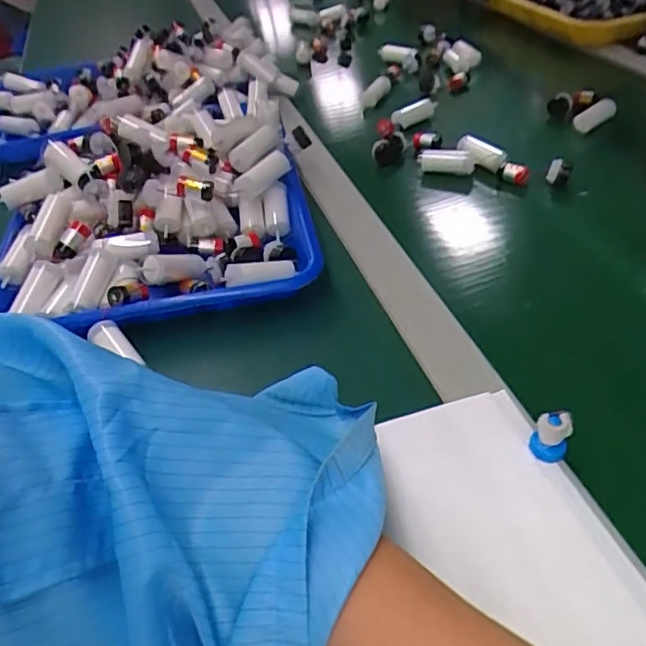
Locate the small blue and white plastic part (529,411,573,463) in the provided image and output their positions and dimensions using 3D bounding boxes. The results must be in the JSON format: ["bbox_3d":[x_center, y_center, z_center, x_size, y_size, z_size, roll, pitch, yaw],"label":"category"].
[{"bbox_3d":[0.122,0.062,0.329,0.017,0.028,0.015,4,47,6],"label":"small blue and white plastic part"}]

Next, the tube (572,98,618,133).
[{"bbox_3d":[0.287,-0.220,0.649,0.051,0.017,0.018,-32,52,-4],"label":"tube"}]

